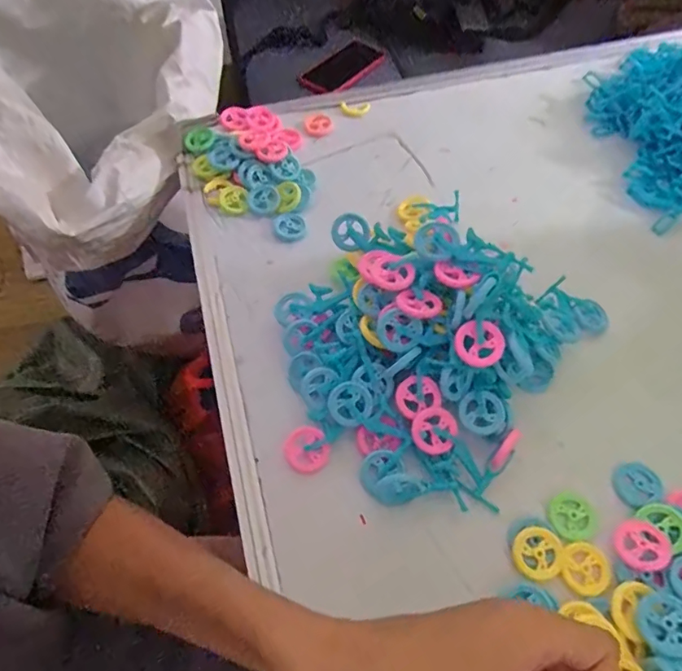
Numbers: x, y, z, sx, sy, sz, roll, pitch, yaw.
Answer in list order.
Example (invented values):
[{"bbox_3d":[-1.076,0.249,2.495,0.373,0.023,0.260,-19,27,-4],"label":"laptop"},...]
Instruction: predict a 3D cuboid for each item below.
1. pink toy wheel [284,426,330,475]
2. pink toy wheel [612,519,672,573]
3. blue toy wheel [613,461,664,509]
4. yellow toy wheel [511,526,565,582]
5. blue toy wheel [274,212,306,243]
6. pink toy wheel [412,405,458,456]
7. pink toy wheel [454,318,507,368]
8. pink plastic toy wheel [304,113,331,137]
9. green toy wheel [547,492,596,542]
[{"bbox_3d":[-0.023,0.078,0.341,0.029,0.004,0.030,-1,81,4],"label":"pink toy wheel"},{"bbox_3d":[0.182,0.128,0.308,0.031,0.010,0.029,0,59,0],"label":"pink toy wheel"},{"bbox_3d":[0.195,0.098,0.334,0.030,0.004,0.026,-18,60,-10],"label":"blue toy wheel"},{"bbox_3d":[0.120,0.132,0.308,0.030,0.004,0.030,-1,77,6],"label":"yellow toy wheel"},{"bbox_3d":[-0.046,-0.097,0.452,0.027,0.005,0.029,0,59,0],"label":"blue toy wheel"},{"bbox_3d":[0.061,0.062,0.331,0.029,0.005,0.029,0,81,-1],"label":"pink toy wheel"},{"bbox_3d":[0.086,0.005,0.316,0.029,0.004,0.030,-1,87,10],"label":"pink toy wheel"},{"bbox_3d":[-0.023,-0.219,0.524,0.027,0.008,0.029,0,59,0],"label":"pink plastic toy wheel"},{"bbox_3d":[0.147,0.115,0.322,0.031,0.004,0.028,-15,60,-9],"label":"green toy wheel"}]

